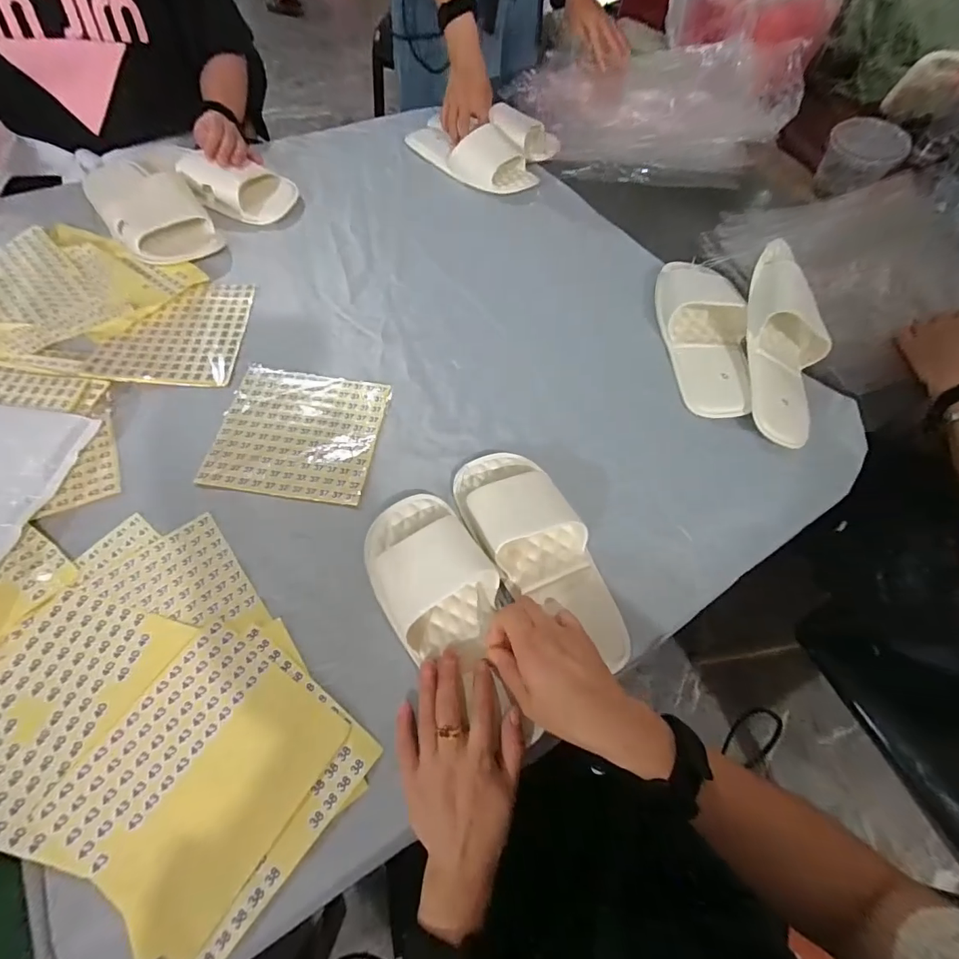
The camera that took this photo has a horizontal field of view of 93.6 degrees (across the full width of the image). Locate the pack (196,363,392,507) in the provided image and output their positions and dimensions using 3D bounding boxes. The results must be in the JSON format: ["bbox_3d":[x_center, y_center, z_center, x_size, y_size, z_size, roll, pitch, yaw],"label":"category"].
[{"bbox_3d":[-0.196,-0.054,0.493,0.167,0.006,0.158,8,63,1],"label":"pack"}]

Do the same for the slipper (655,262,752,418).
[{"bbox_3d":[0.298,-0.198,0.587,0.106,0.044,0.262,5,63,0],"label":"slipper"}]

